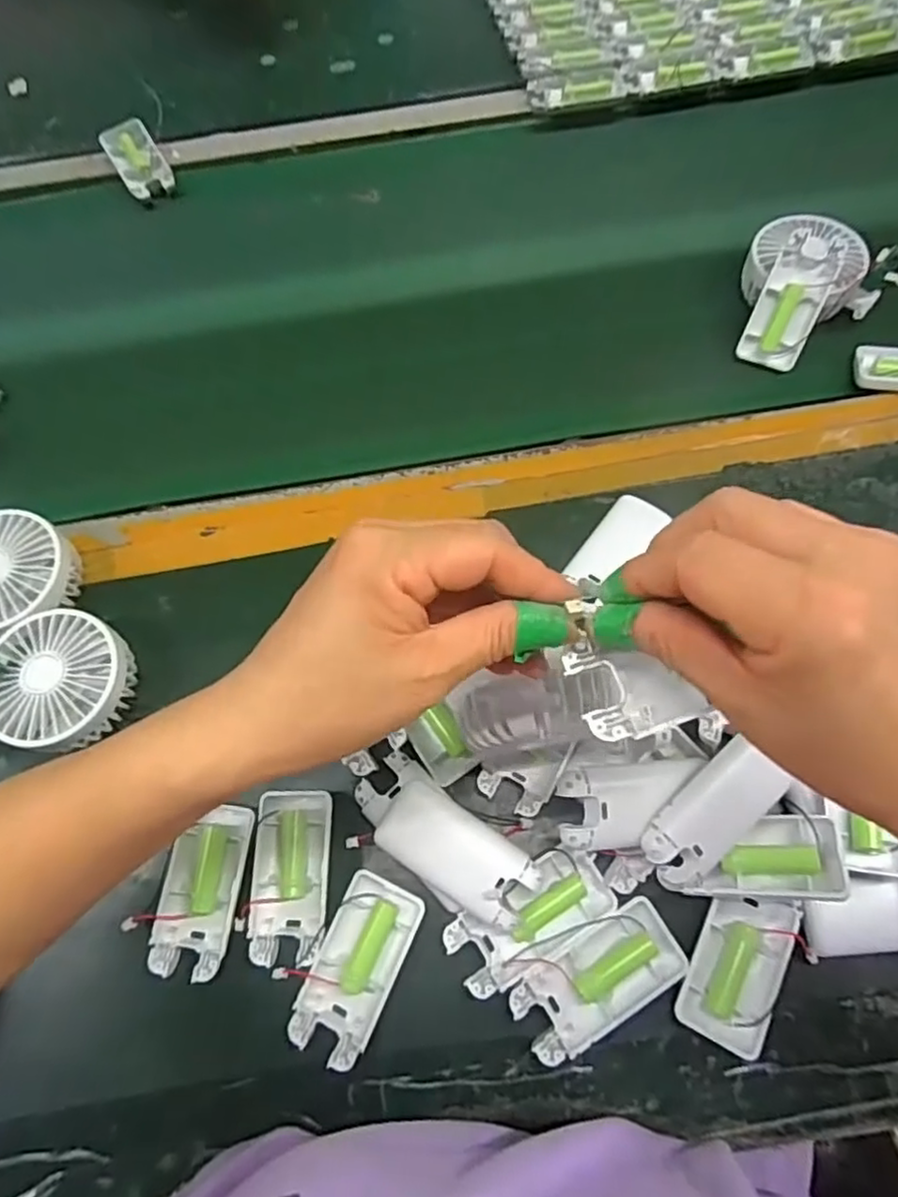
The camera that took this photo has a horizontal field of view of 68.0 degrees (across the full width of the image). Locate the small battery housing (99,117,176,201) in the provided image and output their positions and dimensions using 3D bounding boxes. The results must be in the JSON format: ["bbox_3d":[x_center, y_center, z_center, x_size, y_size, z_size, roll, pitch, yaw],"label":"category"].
[{"bbox_3d":[-0.313,-0.440,0.667,0.048,0.020,0.095,-31,68,-10],"label":"small battery housing"}]

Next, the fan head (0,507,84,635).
[{"bbox_3d":[-0.310,-0.012,0.470,0.087,0.050,0.092,-1,66,3],"label":"fan head"}]

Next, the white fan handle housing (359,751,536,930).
[{"bbox_3d":[-0.005,0.142,0.391,0.111,0.026,0.047,37,73,17],"label":"white fan handle housing"}]

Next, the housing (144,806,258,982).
[{"bbox_3d":[-0.149,0.177,0.408,0.046,0.018,0.095,8,67,7],"label":"housing"}]

